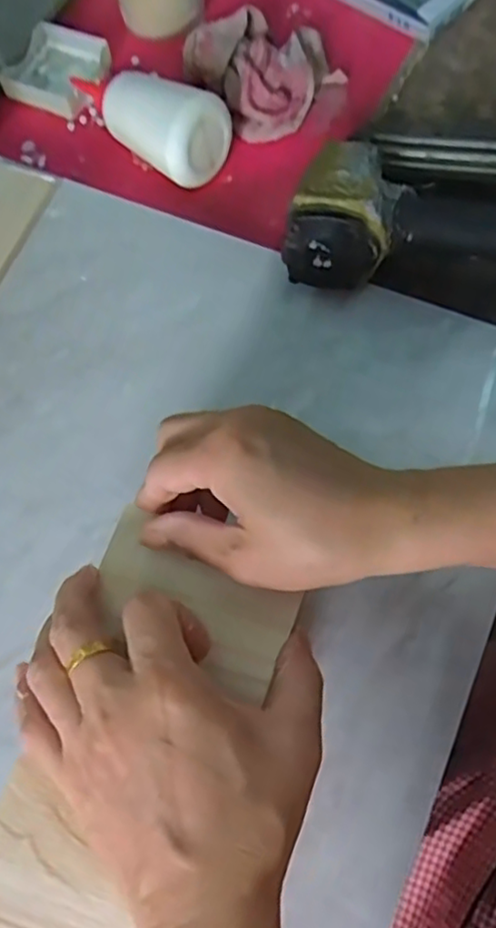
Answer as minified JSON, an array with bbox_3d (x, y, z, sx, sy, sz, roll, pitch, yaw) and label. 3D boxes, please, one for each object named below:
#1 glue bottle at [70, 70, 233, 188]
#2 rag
[{"bbox_3d":[-0.082,-0.281,0.509,0.064,0.061,0.155,-43,72,-13],"label":"glue bottle"},{"bbox_3d":[0.013,-0.328,0.533,0.101,0.035,0.118,-34,71,-10],"label":"rag"}]

